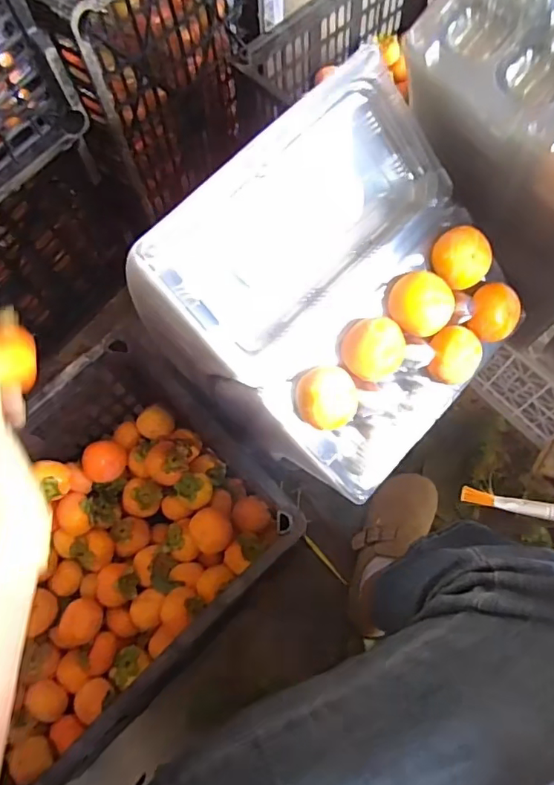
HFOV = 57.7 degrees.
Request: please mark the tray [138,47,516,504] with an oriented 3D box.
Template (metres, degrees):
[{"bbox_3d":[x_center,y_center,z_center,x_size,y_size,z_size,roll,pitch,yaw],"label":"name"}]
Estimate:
[{"bbox_3d":[0.070,-0.085,0.432,0.285,0.064,0.290,-46,106,-7],"label":"tray"}]

